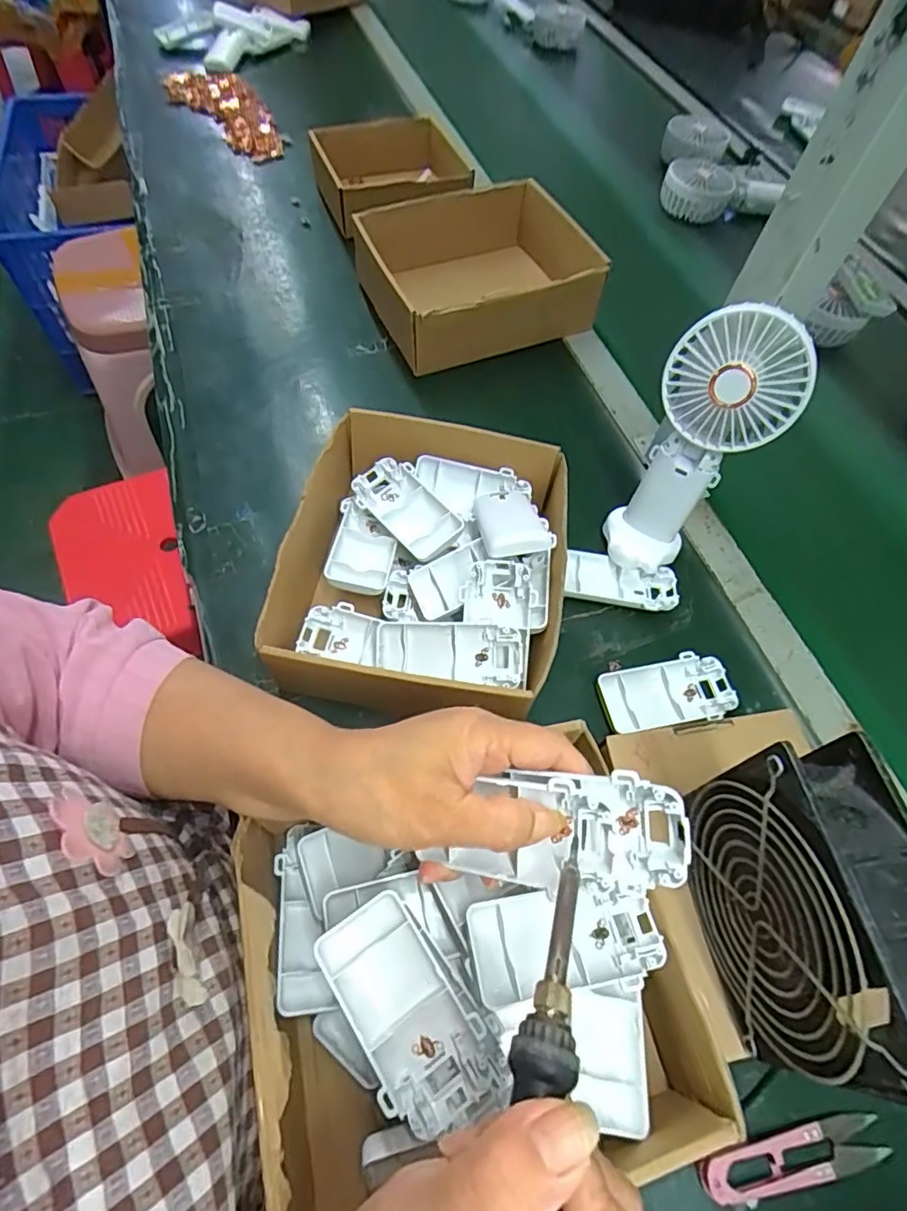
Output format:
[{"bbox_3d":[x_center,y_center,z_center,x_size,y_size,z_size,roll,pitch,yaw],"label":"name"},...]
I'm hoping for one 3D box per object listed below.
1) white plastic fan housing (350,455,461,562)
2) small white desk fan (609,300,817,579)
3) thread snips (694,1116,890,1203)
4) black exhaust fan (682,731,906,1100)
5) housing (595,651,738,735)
[{"bbox_3d":[-0.035,-0.075,0.442,0.047,0.019,0.094,-39,70,-22],"label":"white plastic fan housing"},{"bbox_3d":[0.166,-0.100,0.404,0.086,0.182,0.084,28,63,11],"label":"small white desk fan"},{"bbox_3d":[0.177,0.286,0.294,0.103,0.013,0.023,-7,62,-8],"label":"thread snips"},{"bbox_3d":[0.154,0.132,0.253,0.049,0.112,0.120,-3,62,-6],"label":"black exhaust fan"},{"bbox_3d":[0.153,0.064,0.413,0.093,0.014,0.046,-12,63,-10],"label":"housing"}]

